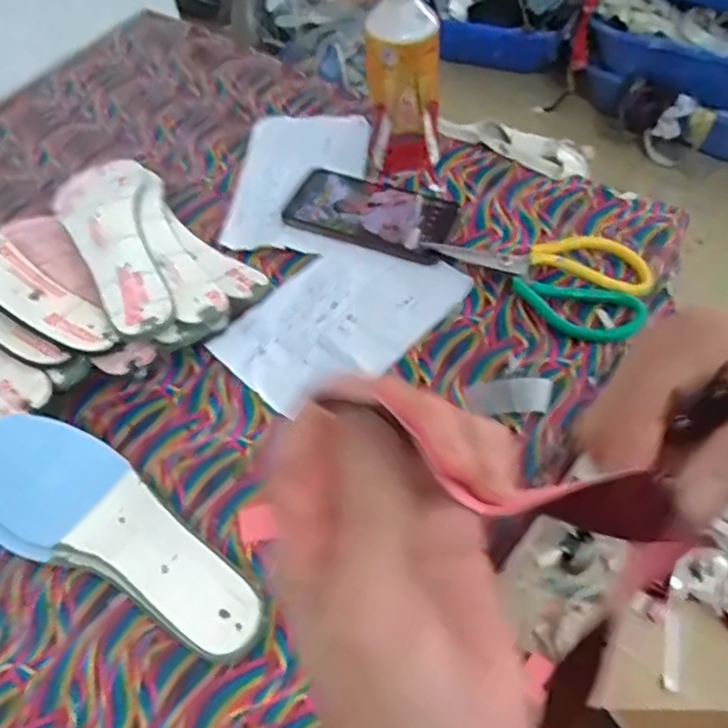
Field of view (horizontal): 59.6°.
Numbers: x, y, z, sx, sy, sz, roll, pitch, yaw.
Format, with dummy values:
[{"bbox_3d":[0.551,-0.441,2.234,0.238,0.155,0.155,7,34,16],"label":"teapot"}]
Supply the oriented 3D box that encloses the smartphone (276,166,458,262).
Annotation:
[{"bbox_3d":[0.006,-0.146,0.607,0.155,0.014,0.082,19,59,17],"label":"smartphone"}]

